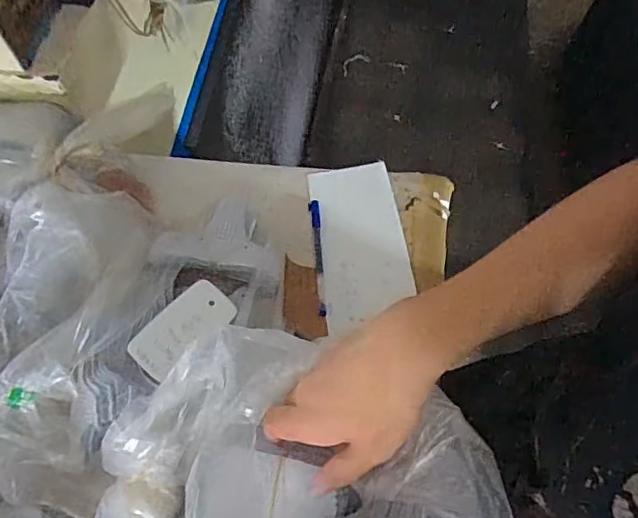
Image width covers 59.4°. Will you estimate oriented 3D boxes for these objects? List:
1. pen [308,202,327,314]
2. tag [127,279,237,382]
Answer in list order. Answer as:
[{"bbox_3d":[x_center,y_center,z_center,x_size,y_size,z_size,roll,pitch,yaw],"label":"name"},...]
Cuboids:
[{"bbox_3d":[-0.001,-0.003,0.630,0.012,0.012,0.140,-5,63,2],"label":"pen"},{"bbox_3d":[-0.130,0.063,0.533,0.053,0.010,0.105,39,59,14],"label":"tag"}]

